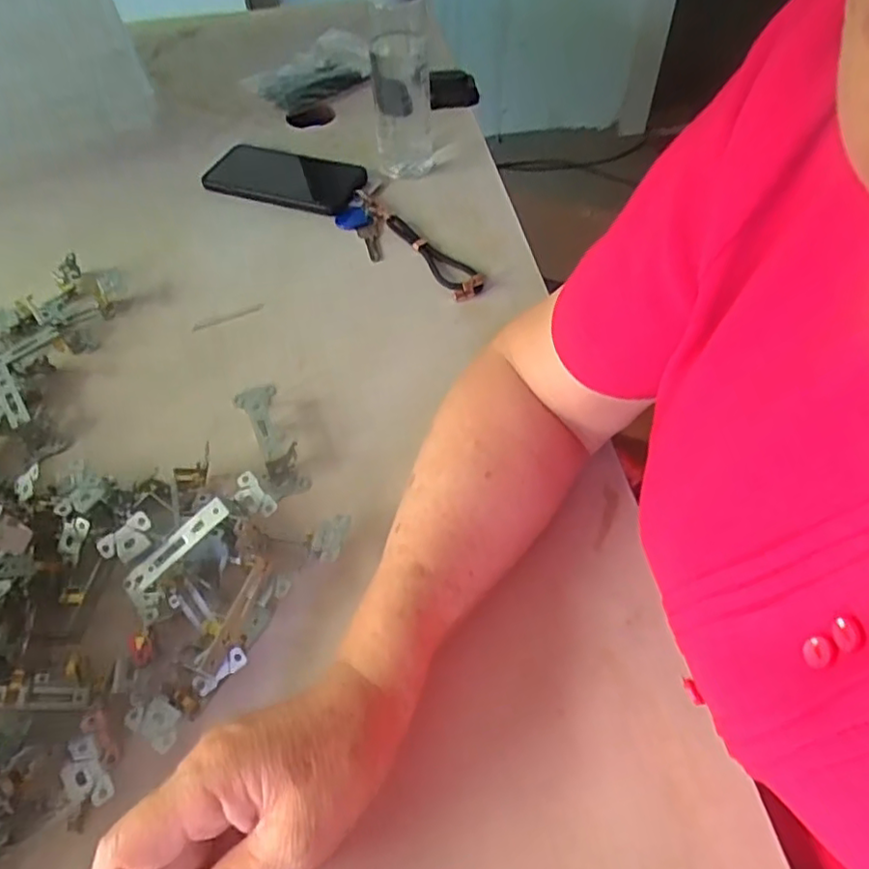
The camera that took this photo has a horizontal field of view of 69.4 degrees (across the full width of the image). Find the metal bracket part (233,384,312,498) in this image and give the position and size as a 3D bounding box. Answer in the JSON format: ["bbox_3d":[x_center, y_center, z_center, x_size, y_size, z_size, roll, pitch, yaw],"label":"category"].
[{"bbox_3d":[-0.122,-0.002,0.460,0.032,0.022,0.105,-20,56,-13],"label":"metal bracket part"}]

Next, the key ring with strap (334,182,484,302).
[{"bbox_3d":[-0.030,-0.183,0.600,0.065,0.019,0.196,-28,58,-18],"label":"key ring with strap"}]

